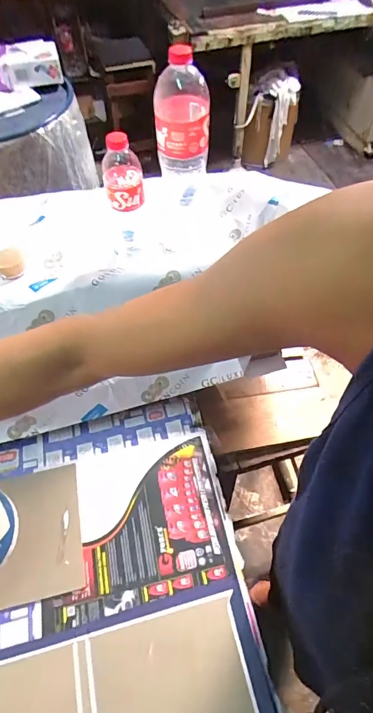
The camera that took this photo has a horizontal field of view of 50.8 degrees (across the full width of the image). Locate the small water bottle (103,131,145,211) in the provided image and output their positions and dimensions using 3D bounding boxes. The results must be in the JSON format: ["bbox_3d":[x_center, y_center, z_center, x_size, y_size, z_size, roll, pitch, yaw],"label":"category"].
[{"bbox_3d":[-0.101,-0.290,0.615,0.063,0.110,0.062,-12,56,-7],"label":"small water bottle"}]

